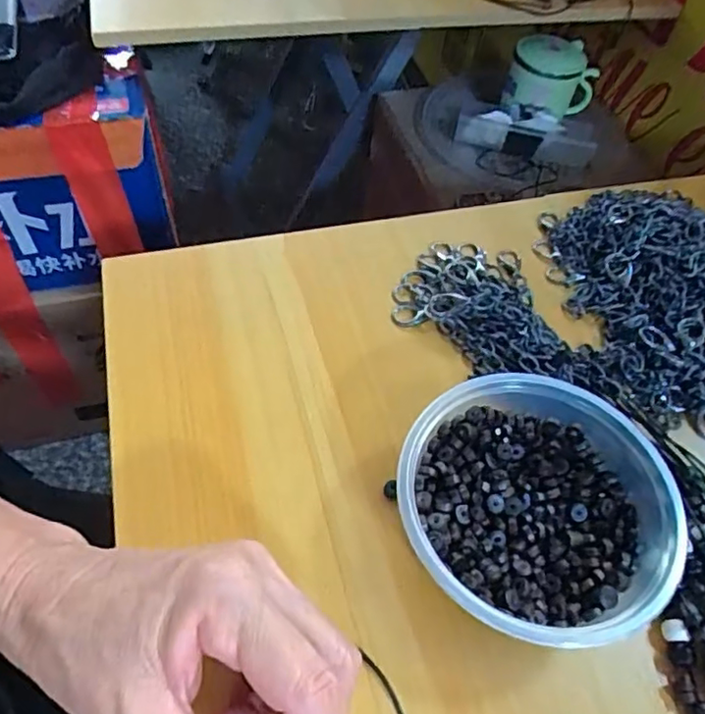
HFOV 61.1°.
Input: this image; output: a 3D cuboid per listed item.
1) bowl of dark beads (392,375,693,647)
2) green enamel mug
[{"bbox_3d":[0.077,0.067,0.259,0.115,0.047,0.110,-23,59,-19],"label":"bowl of dark beads"},{"bbox_3d":[0.229,-0.317,0.693,0.094,0.076,0.078,24,56,12],"label":"green enamel mug"}]

